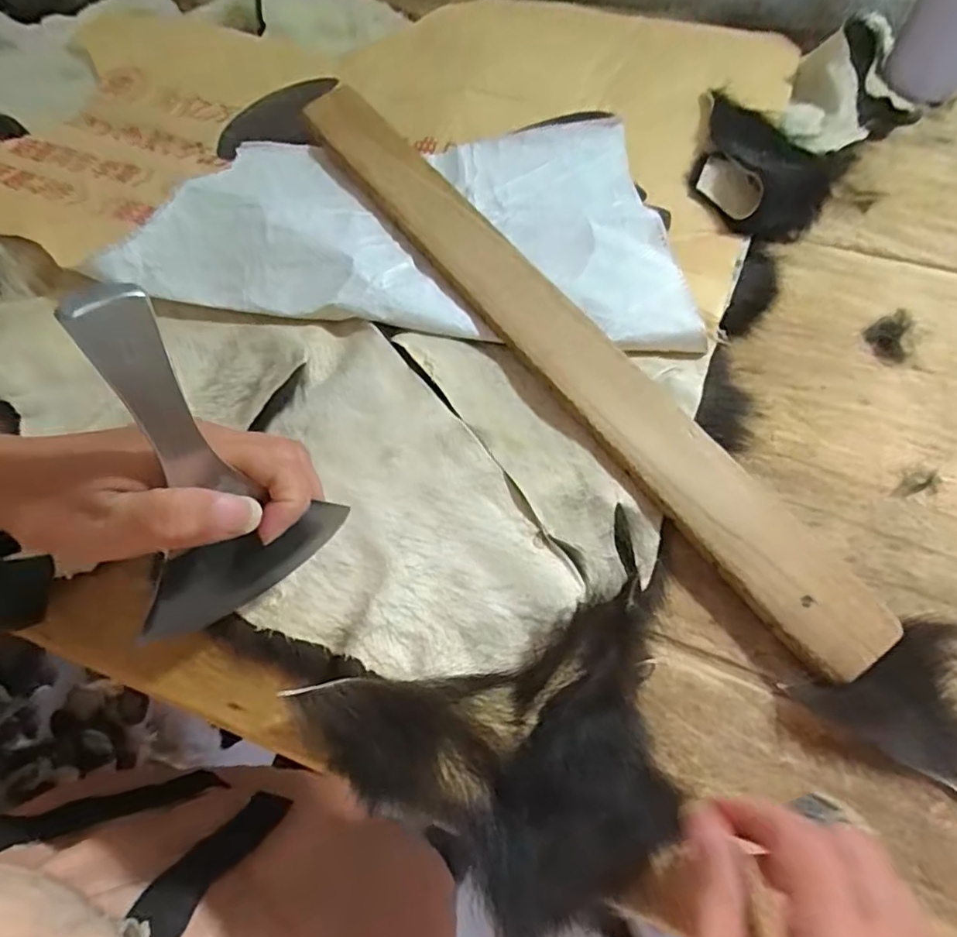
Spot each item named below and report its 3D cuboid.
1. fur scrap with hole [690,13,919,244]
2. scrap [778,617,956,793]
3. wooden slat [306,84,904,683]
[{"bbox_3d":[0.229,-0.261,0.437,0.125,0.051,0.204,39,70,19],"label":"fur scrap with hole"},{"bbox_3d":[0.199,0.102,0.267,0.085,0.018,0.069,37,72,20],"label":"scrap"},{"bbox_3d":[0.034,-0.087,0.355,0.048,0.011,0.483,-37,70,-8],"label":"wooden slat"}]

